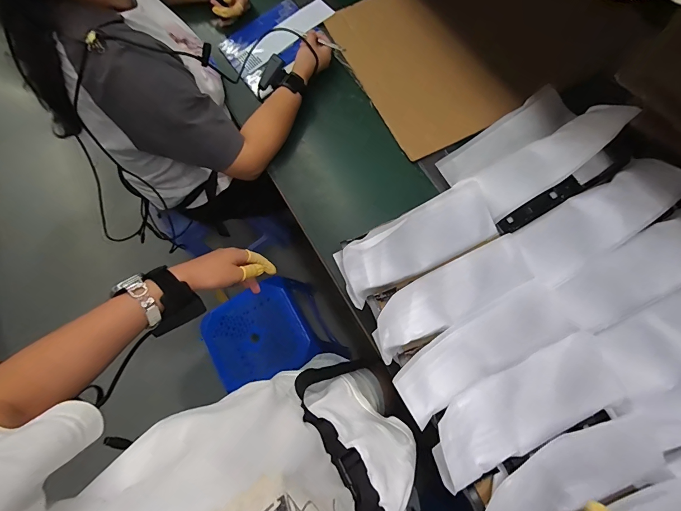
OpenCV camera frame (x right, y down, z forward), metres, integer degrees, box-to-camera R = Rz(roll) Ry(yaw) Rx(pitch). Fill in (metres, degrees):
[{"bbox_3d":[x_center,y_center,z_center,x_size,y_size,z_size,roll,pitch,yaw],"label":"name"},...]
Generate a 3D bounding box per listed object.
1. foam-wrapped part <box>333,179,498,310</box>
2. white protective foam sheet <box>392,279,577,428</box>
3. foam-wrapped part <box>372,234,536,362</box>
[{"bbox_3d":[0.123,-0.028,0.510,0.270,0.059,0.095,-32,78,-6],"label":"foam-wrapped part"},{"bbox_3d":[0.189,0.118,0.459,0.254,0.036,0.079,-29,77,-6],"label":"white protective foam sheet"},{"bbox_3d":[0.151,0.054,0.488,0.240,0.040,0.079,-27,77,-5],"label":"foam-wrapped part"}]

